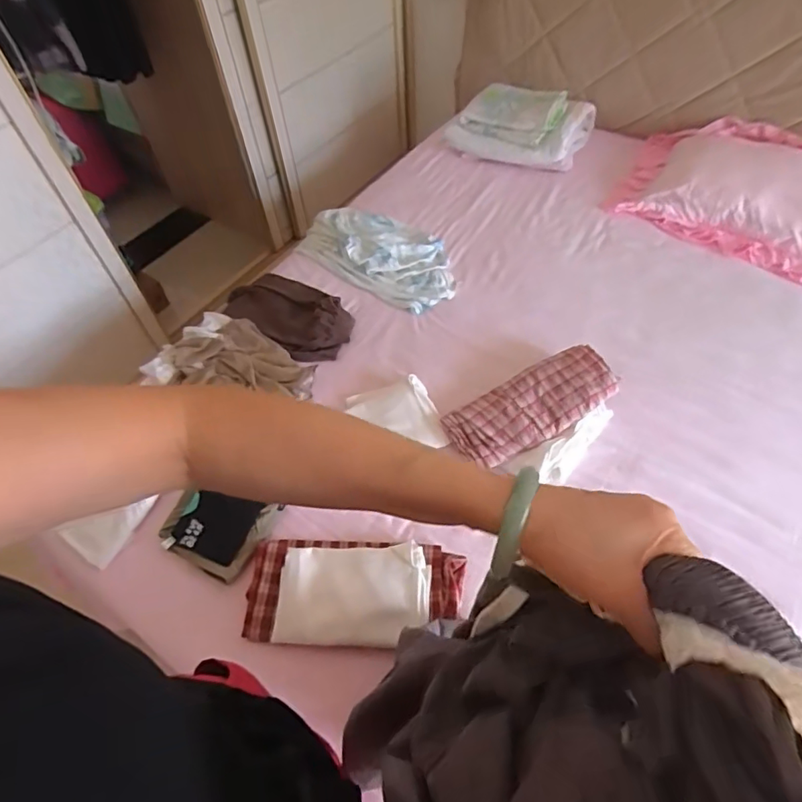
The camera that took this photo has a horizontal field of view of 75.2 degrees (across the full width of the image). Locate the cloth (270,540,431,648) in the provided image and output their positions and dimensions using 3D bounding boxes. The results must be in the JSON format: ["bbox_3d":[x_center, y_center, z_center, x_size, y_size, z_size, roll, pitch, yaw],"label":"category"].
[{"bbox_3d":[-0.079,0.321,0.875,0.251,0.027,0.160,-2,54,2],"label":"cloth"}]

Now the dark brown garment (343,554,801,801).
[{"bbox_3d":[0.078,0.196,0.295,0.203,0.259,0.183,-25,56,-14],"label":"dark brown garment"}]

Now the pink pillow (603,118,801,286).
[{"bbox_3d":[1.032,-0.553,1.414,0.830,0.120,0.468,31,61,23],"label":"pink pillow"}]

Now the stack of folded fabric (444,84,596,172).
[{"bbox_3d":[0.386,-0.898,1.678,0.422,0.145,0.333,17,57,15],"label":"stack of folded fabric"}]

